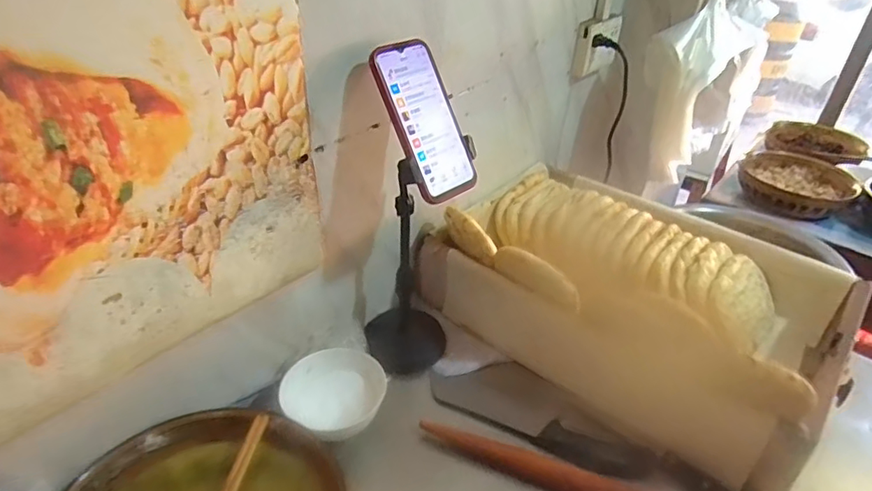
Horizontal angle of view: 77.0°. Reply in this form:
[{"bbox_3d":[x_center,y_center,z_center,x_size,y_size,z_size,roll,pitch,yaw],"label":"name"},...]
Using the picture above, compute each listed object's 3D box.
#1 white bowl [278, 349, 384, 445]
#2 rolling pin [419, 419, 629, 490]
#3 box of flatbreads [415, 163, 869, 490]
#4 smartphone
[{"bbox_3d":[-0.117,0.179,0.634,0.114,0.052,0.123,2,35,-2],"label":"white bowl"},{"bbox_3d":[0.128,0.249,0.582,0.308,0.022,0.029,16,37,17],"label":"rolling pin"},{"bbox_3d":[0.269,0.044,0.743,0.344,0.153,0.488,-27,45,-36],"label":"box of flatbreads"},{"bbox_3d":[-0.010,-0.130,0.574,0.076,0.165,0.012,-27,9,-36],"label":"smartphone"}]

